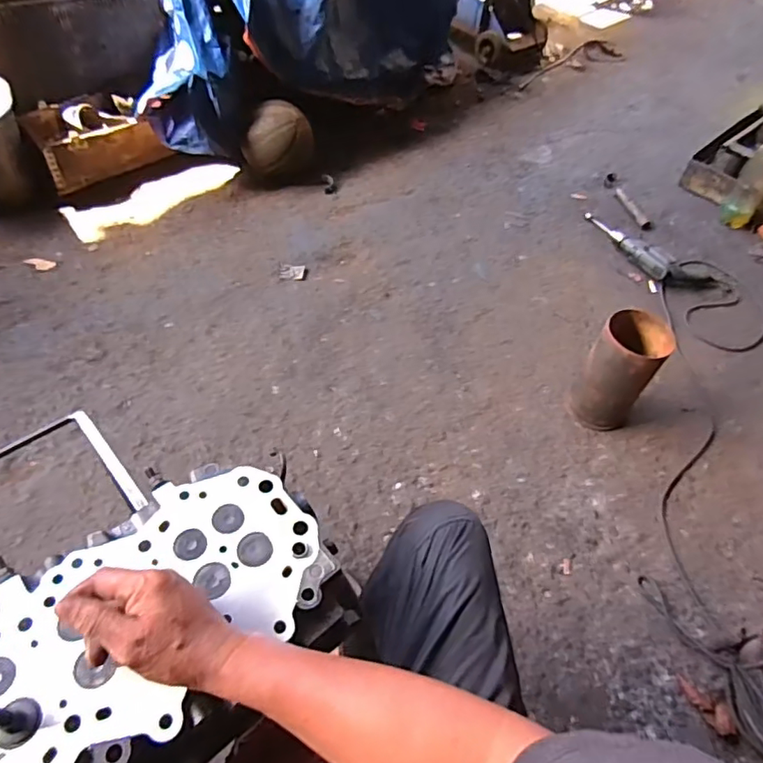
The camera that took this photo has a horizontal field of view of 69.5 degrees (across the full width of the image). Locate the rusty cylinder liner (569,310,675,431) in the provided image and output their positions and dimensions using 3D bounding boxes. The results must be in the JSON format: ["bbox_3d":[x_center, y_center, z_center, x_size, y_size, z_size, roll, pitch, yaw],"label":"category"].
[{"bbox_3d":[0.531,-0.012,1.248,0.150,0.269,0.142,30,56,17],"label":"rusty cylinder liner"}]

